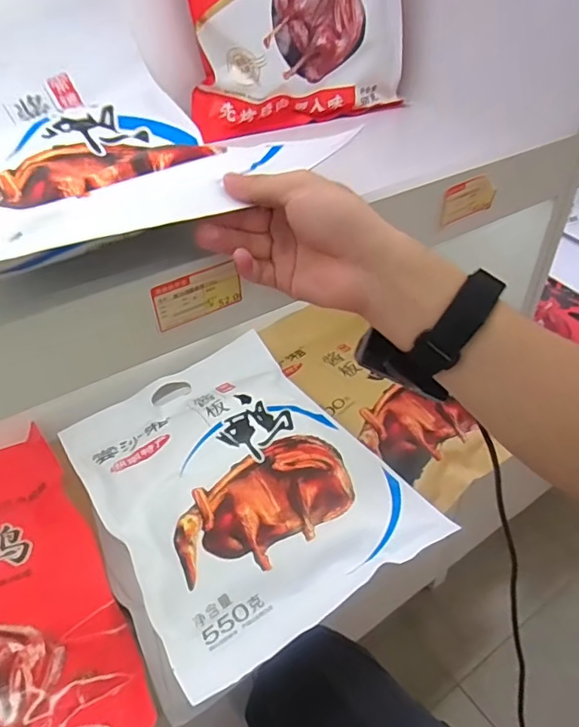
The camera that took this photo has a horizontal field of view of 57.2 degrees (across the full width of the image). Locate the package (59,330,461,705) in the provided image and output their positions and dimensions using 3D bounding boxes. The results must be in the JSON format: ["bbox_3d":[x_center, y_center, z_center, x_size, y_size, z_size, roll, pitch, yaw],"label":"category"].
[{"bbox_3d":[-0.065,0.135,0.647,0.303,0.039,0.396,-24,47,-26],"label":"package"}]

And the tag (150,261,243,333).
[{"bbox_3d":[-0.067,-0.050,0.392,0.068,0.036,0.006,-22,47,-24],"label":"tag"}]

